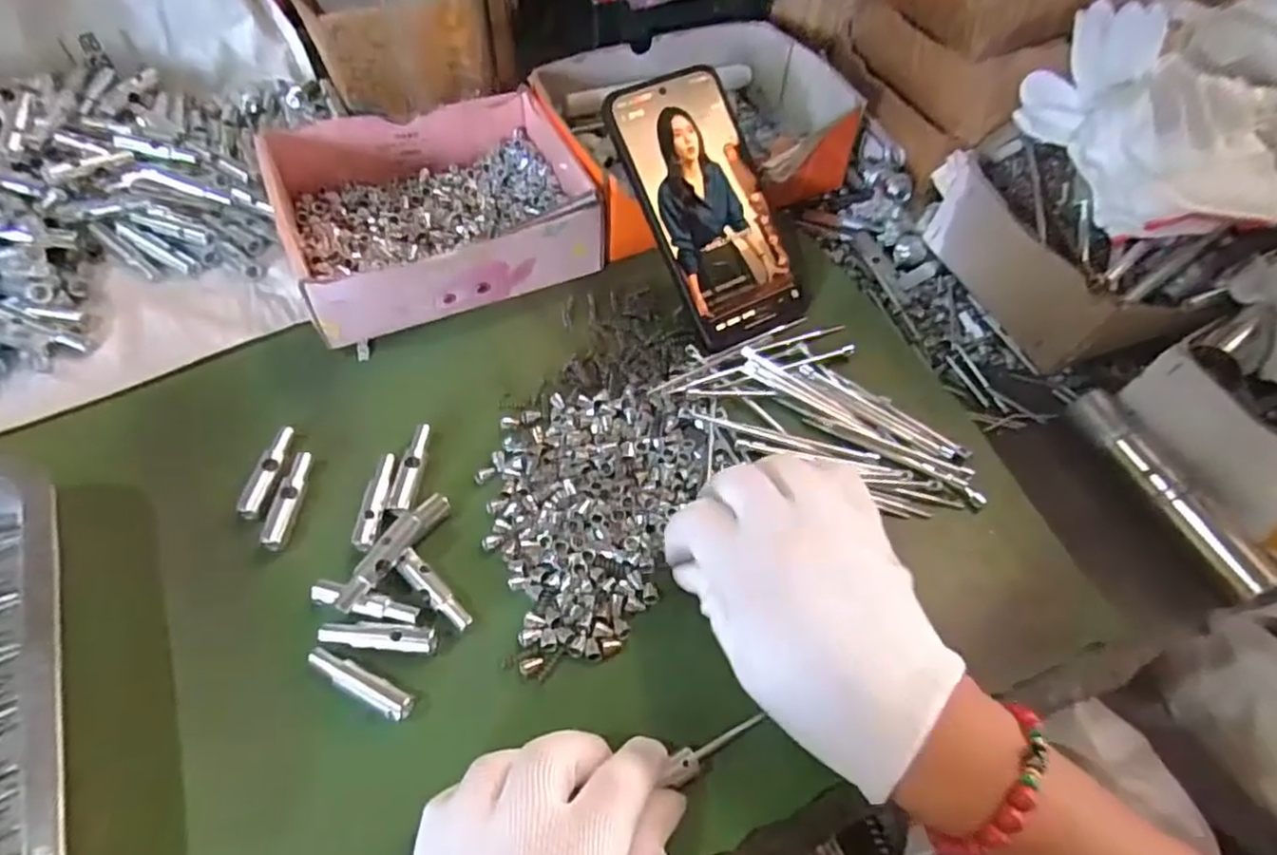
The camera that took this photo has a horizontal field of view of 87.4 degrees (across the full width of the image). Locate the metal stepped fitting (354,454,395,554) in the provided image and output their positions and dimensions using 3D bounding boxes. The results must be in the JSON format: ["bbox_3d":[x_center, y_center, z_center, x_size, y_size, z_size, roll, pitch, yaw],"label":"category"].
[{"bbox_3d":[-0.133,0.039,0.341,0.011,0.013,0.051,5,58,0],"label":"metal stepped fitting"}]

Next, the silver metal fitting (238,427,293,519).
[{"bbox_3d":[-0.191,0.023,0.345,0.009,0.010,0.051,9,58,3],"label":"silver metal fitting"}]

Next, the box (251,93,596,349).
[{"bbox_3d":[-0.127,-0.137,0.424,0.177,0.064,0.140,-20,61,-15],"label":"box"}]

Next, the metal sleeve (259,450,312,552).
[{"bbox_3d":[-0.177,0.037,0.340,0.010,0.009,0.052,6,58,1],"label":"metal sleeve"}]

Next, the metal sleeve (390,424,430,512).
[{"bbox_3d":[-0.118,0.020,0.349,0.011,0.008,0.048,7,58,1],"label":"metal sleeve"}]

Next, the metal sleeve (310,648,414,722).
[{"bbox_3d":[-0.123,0.112,0.294,0.052,0.006,0.012,24,60,12],"label":"metal sleeve"}]

